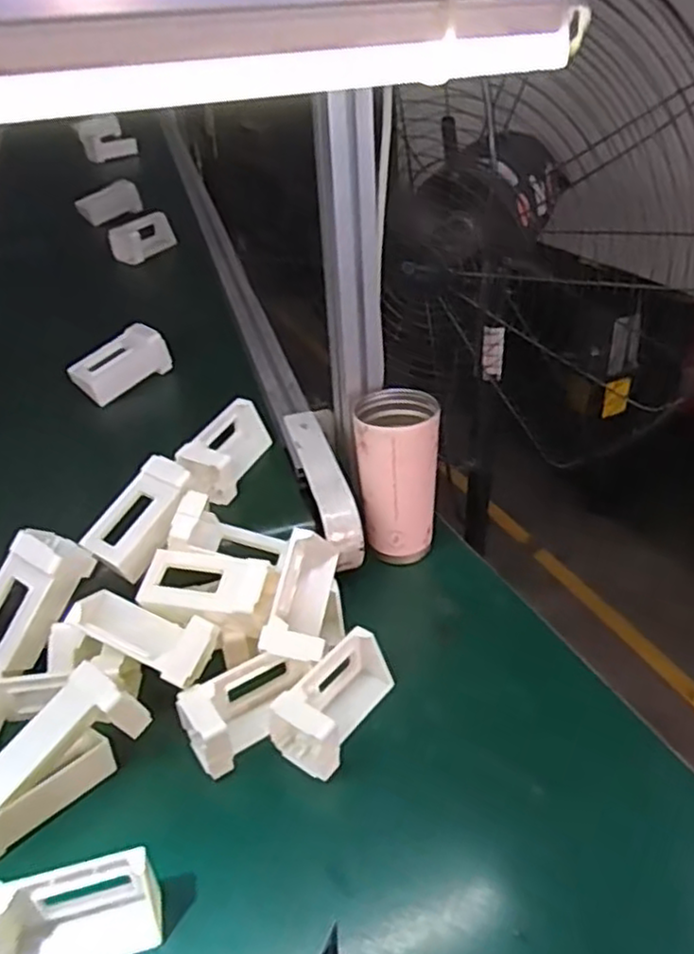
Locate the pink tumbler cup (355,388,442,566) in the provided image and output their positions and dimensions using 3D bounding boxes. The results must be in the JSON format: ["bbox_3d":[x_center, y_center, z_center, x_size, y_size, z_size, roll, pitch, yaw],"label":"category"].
[{"bbox_3d":[0.053,0.005,0.714,0.077,0.171,0.071,-3,33,2],"label":"pink tumbler cup"}]

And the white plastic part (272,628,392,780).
[{"bbox_3d":[-0.002,0.181,0.565,0.061,0.060,0.109,25,43,37],"label":"white plastic part"}]

